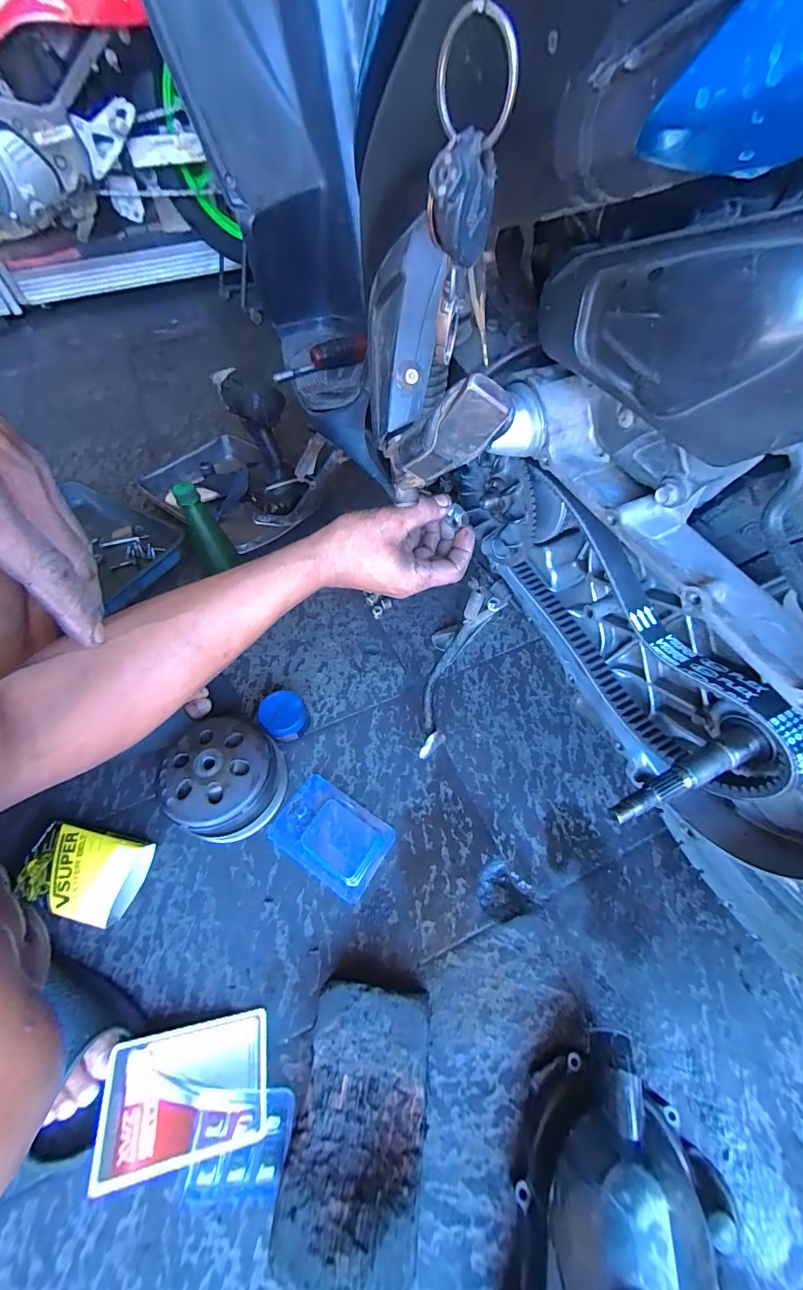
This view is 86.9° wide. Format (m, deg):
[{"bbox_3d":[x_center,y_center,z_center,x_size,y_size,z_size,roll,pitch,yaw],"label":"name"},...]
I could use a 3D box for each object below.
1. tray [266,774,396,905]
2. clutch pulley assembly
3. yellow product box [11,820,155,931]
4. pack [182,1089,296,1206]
[{"bbox_3d":[-0.086,0.230,0.515,0.137,0.010,0.090,27,61,19],"label":"tray"},{"bbox_3d":[-0.214,0.163,0.517,0.121,0.083,0.127,-1,56,1],"label":"clutch pulley assembly"},{"bbox_3d":[-0.363,0.262,0.488,0.137,0.040,0.085,8,57,8],"label":"yellow product box"},{"bbox_3d":[-0.140,0.438,0.372,0.081,0.011,0.067,6,61,-5],"label":"pack"}]

